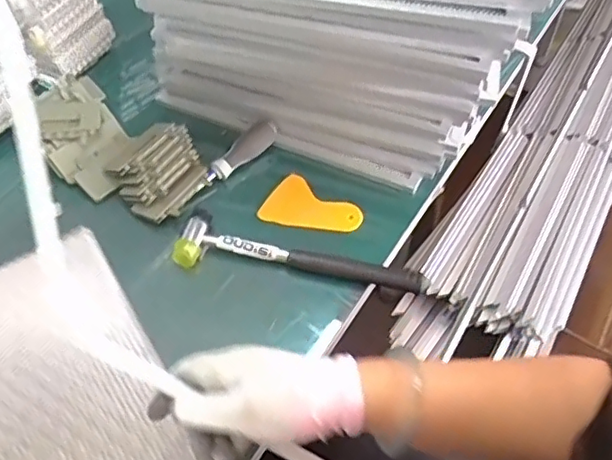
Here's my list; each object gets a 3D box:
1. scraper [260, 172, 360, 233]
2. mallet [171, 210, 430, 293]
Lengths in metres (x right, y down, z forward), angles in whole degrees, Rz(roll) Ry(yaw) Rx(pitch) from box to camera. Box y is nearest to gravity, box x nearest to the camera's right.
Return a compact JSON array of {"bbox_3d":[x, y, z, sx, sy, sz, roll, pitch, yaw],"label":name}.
[{"bbox_3d":[0.007,-0.020,0.649,0.099,0.008,0.064,26,56,20],"label":"scraper"},{"bbox_3d":[-0.005,0.023,0.604,0.247,0.022,0.063,8,52,7],"label":"mallet"}]

